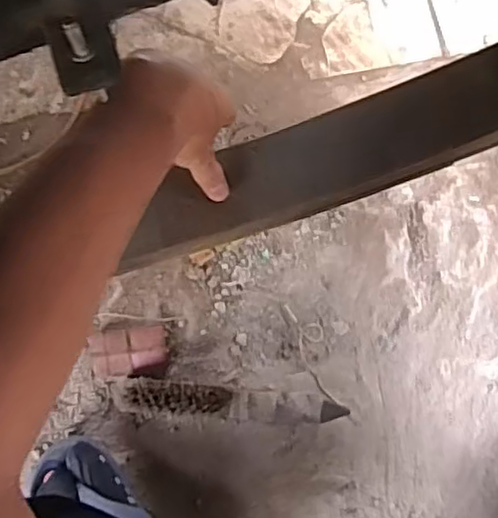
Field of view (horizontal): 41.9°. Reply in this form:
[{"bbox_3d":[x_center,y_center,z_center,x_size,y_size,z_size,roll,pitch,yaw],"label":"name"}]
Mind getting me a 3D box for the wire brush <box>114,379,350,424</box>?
[{"bbox_3d":[-0.019,0.147,0.669,0.228,0.049,0.035,4,75,-1],"label":"wire brush"}]

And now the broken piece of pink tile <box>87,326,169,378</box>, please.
[{"bbox_3d":[-0.129,0.101,0.700,0.081,0.018,0.047,-6,76,-4],"label":"broken piece of pink tile"}]

